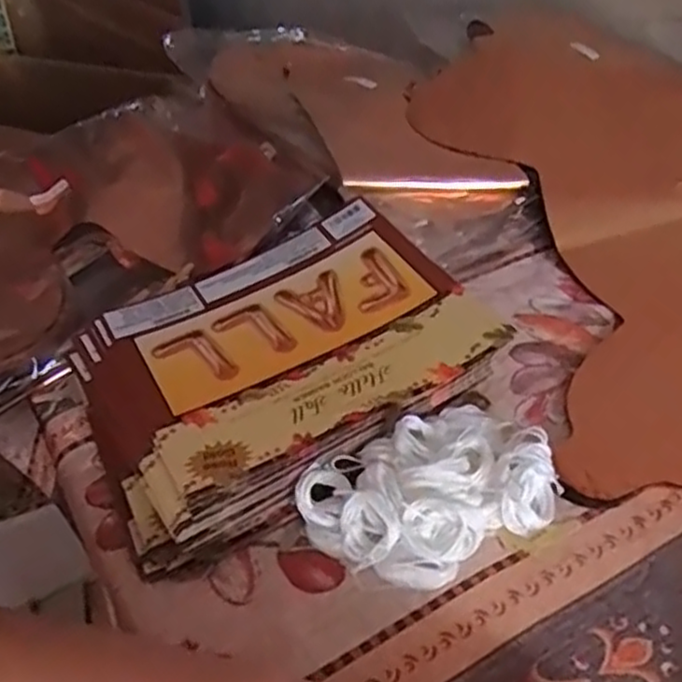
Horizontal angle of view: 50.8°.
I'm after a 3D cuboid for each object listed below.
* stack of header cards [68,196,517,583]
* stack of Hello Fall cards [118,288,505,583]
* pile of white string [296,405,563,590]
[{"bbox_3d":[-0.036,0.014,0.431,0.223,0.051,0.170,-25,45,-19],"label":"stack of header cards"},{"bbox_3d":[-0.009,0.045,0.392,0.223,0.043,0.060,-27,46,-21],"label":"stack of Hello Fall cards"},{"bbox_3d":[0.046,0.076,0.358,0.117,0.037,0.071,-25,45,-19],"label":"pile of white string"}]

